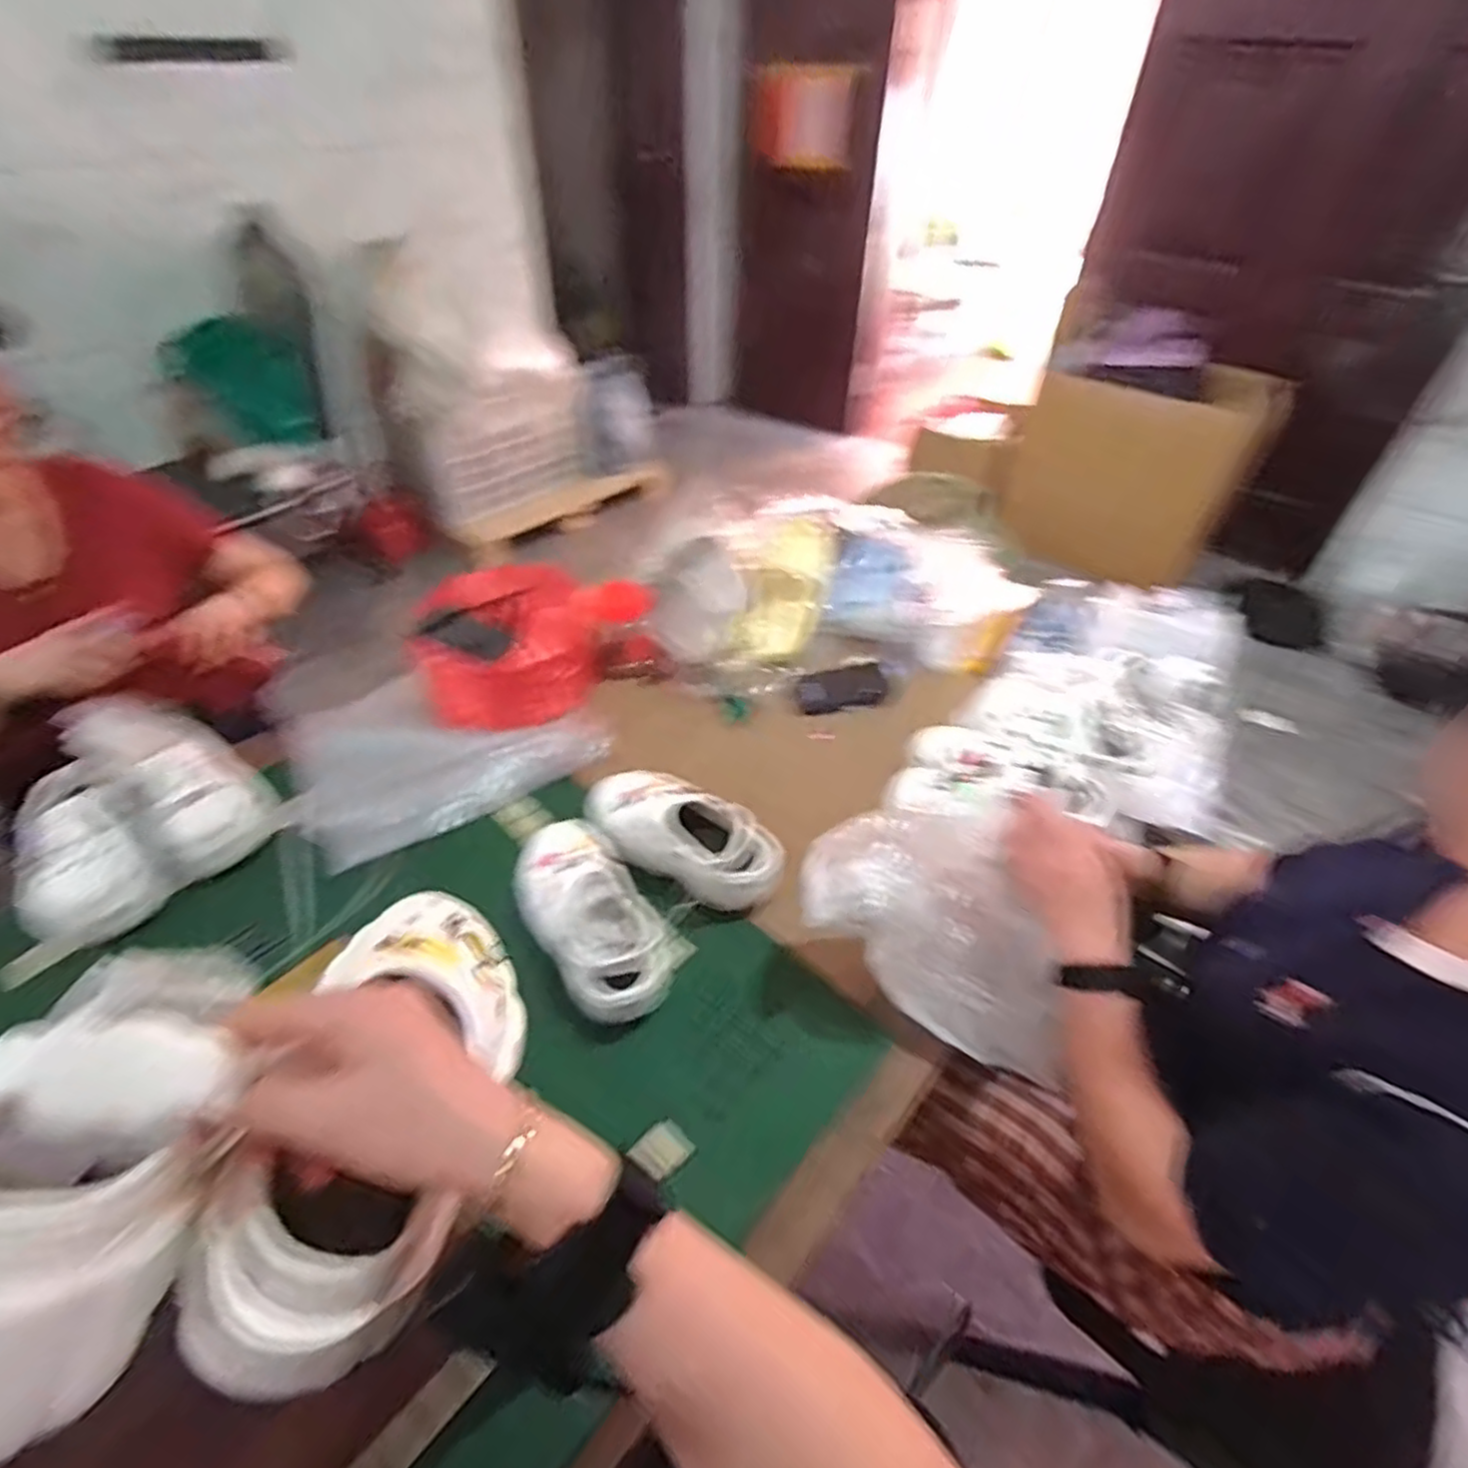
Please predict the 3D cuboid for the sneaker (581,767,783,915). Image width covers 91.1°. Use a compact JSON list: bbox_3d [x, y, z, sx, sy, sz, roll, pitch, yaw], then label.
[{"bbox_3d":[-0.067,0.130,0.894,0.249,0.109,0.116,23,48,20],"label":"sneaker"}]

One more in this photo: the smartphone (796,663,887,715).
[{"bbox_3d":[0.175,-0.072,1.169,0.145,0.006,0.063,-11,81,-6],"label":"smartphone"}]

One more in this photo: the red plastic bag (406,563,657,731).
[{"bbox_3d":[-0.305,-0.146,1.145,0.340,0.147,0.236,0,45,-2],"label":"red plastic bag"}]

